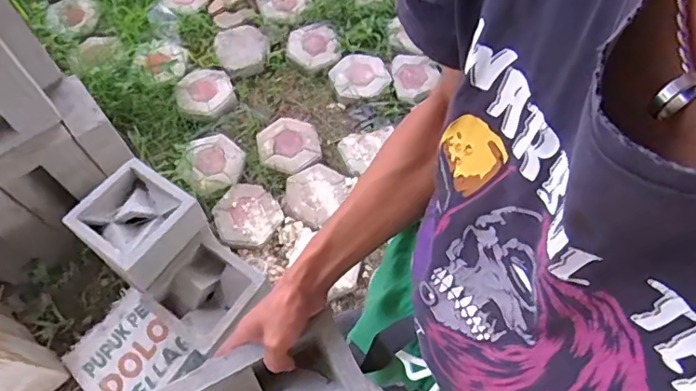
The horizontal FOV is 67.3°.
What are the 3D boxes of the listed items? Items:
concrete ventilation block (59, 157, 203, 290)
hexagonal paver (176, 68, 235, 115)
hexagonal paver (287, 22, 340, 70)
[{"bbox_3d":[-0.458,0.052,1.147,0.209,0.094,0.209,35,70,18],"label":"concrete ventilation block"},{"bbox_3d":[-0.493,-0.357,1.801,0.189,0.061,0.198,-12,64,-3],"label":"hexagonal paver"},{"bbox_3d":[-0.126,-0.532,1.857,0.187,0.032,0.178,-19,64,-7],"label":"hexagonal paver"}]

